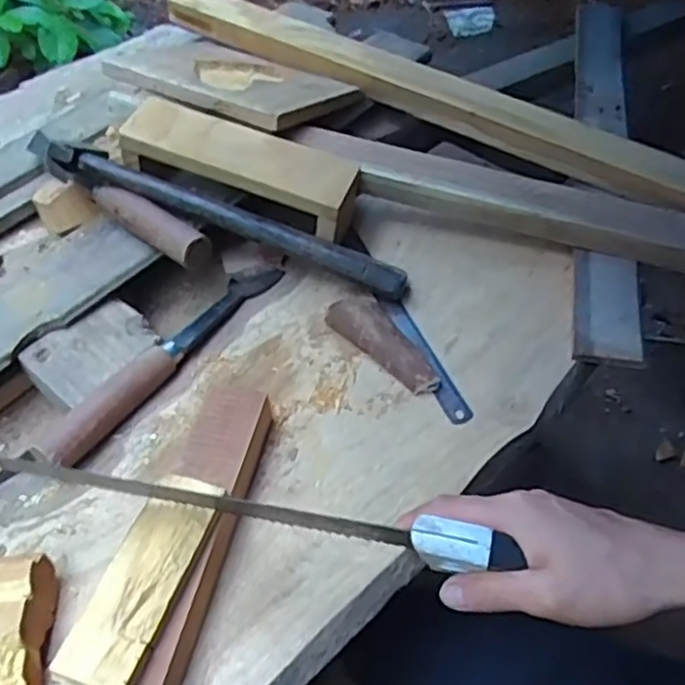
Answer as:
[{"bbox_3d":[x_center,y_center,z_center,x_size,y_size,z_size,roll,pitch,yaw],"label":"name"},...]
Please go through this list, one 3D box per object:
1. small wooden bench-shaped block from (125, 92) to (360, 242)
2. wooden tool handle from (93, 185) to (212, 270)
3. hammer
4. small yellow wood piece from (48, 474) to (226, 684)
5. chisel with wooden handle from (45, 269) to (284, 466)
[{"bbox_3d":[-0.086,-0.162,0.622,0.210,0.038,0.071,21,55,2],"label":"small wooden bench-shaped block"},{"bbox_3d":[-0.169,-0.101,0.596,0.129,0.026,0.029,30,60,25],"label":"wooden tool handle"},{"bbox_3d":[-0.104,-0.108,0.599,0.339,0.043,0.043,21,55,2],"label":"hammer"},{"bbox_3d":[-0.119,0.140,0.417,0.046,0.016,0.132,14,54,16],"label":"small yellow wood piece"},{"bbox_3d":[-0.143,0.005,0.578,0.041,0.041,0.257,25,58,23],"label":"chisel with wooden handle"}]

